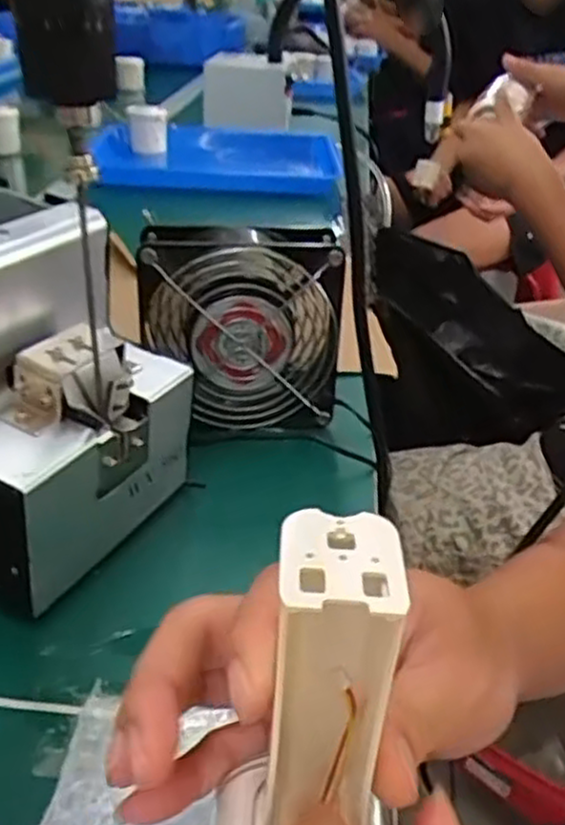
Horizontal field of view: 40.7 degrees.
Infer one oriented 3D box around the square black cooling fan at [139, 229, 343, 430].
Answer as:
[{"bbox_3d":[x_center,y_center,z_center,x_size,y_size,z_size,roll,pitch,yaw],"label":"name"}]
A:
[{"bbox_3d":[-0.026,-0.053,0.475,0.119,0.123,0.054,-5,32,-10],"label":"square black cooling fan"}]

